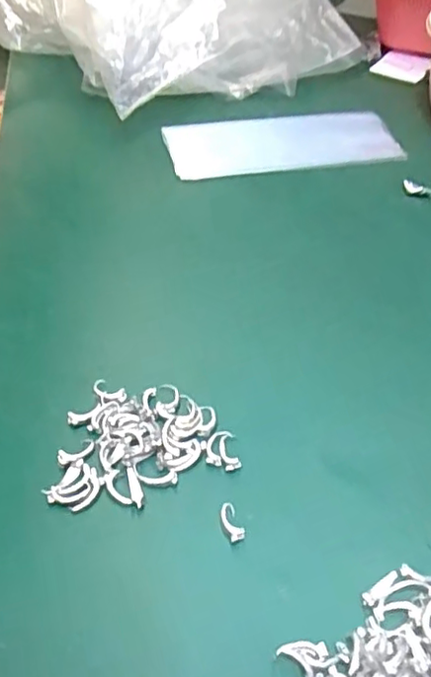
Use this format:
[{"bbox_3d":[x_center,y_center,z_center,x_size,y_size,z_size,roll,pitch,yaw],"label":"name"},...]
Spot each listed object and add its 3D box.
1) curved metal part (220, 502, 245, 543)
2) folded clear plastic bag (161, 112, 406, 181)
[{"bbox_3d":[0.007,0.087,0.302,0.008,0.005,0.020,-12,49,-15],"label":"curved metal part"},{"bbox_3d":[0.058,-0.172,0.551,0.202,0.009,0.079,-9,48,-10],"label":"folded clear plastic bag"}]

